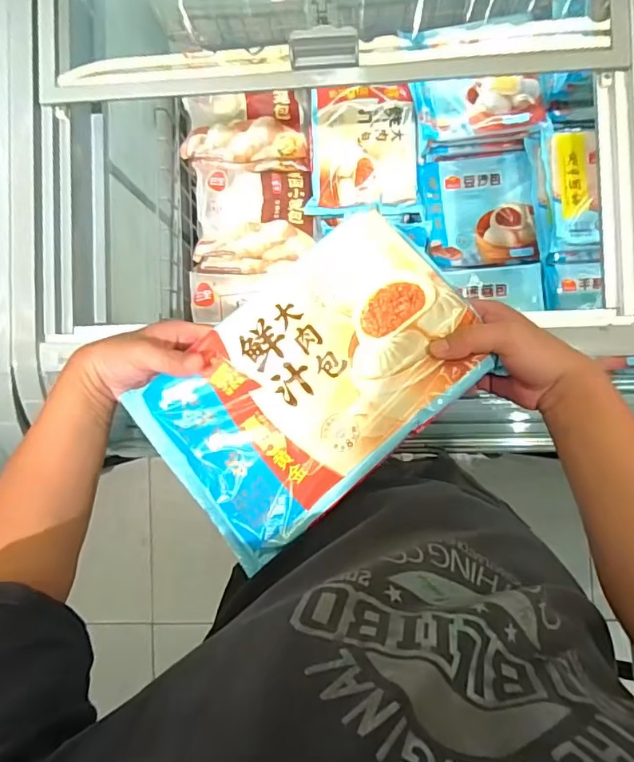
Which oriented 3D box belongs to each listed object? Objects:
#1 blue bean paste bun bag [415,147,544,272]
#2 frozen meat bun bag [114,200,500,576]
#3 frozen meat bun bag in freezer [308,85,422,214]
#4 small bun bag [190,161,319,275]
[{"bbox_3d":[0.302,-0.320,0.976,0.200,0.044,0.212,-7,85,7],"label":"blue bean paste bun bag"},{"bbox_3d":[-0.004,-0.002,0.453,0.286,0.044,0.179,-41,82,3],"label":"frozen meat bun bag"},{"bbox_3d":[0.090,-0.431,0.978,0.198,0.045,0.244,2,86,8],"label":"frozen meat bun bag in freezer"},{"bbox_3d":[-0.118,-0.318,1.008,0.220,0.077,0.206,0,86,8],"label":"small bun bag"}]

